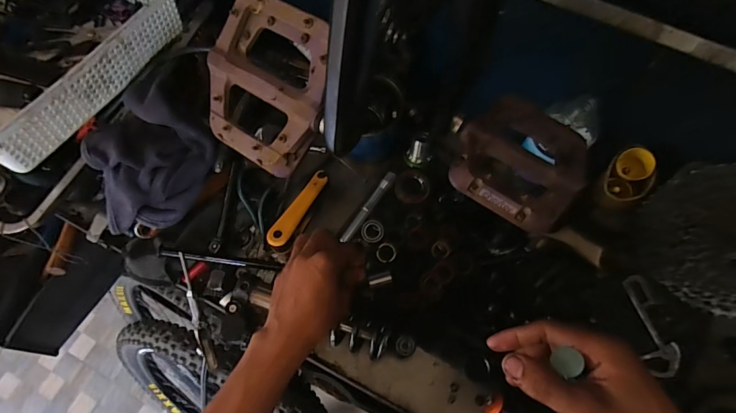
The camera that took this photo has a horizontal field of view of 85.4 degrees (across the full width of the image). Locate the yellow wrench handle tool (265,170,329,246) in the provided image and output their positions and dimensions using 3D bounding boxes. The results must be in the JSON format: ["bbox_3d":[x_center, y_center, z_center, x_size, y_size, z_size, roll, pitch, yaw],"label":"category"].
[{"bbox_3d":[-0.094,0.002,0.555,0.026,0.008,0.126,30,66,9],"label":"yellow wrench handle tool"}]

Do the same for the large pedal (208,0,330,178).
[{"bbox_3d":[-0.068,-0.082,0.271,0.097,0.014,0.103,32,106,16],"label":"large pedal"}]

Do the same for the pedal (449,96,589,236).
[{"bbox_3d":[0.122,-0.042,0.321,0.104,0.024,0.114,33,70,14],"label":"pedal"}]

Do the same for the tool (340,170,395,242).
[{"bbox_3d":[0.001,-0.001,0.580,0.015,0.013,0.123,33,76,14],"label":"tool"}]

